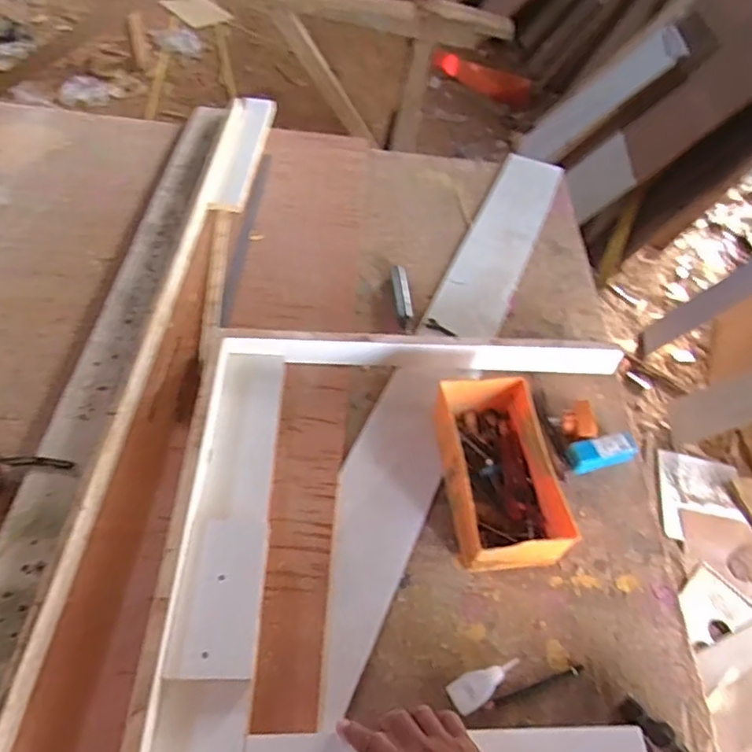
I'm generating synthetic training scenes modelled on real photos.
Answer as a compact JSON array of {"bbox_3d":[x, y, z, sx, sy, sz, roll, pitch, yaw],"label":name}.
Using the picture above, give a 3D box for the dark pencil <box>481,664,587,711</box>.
[{"bbox_3d":[0.174,0.342,0.654,0.121,0.012,0.009,-12,53,-16],"label":"dark pencil"}]

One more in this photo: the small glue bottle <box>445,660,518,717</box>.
[{"bbox_3d":[0.120,0.329,0.641,0.083,0.023,0.035,-18,55,-21],"label":"small glue bottle"}]

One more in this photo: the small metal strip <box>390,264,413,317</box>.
[{"bbox_3d":[0.043,-0.142,1.004,0.024,0.019,0.124,-1,50,-7],"label":"small metal strip"}]

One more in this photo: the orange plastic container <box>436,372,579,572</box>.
[{"bbox_3d":[0.154,0.127,0.767,0.135,0.083,0.239,-3,52,-9],"label":"orange plastic container"}]

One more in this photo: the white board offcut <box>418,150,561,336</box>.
[{"bbox_3d":[0.233,-0.262,1.120,0.123,0.017,0.576,21,51,11],"label":"white board offcut"}]

